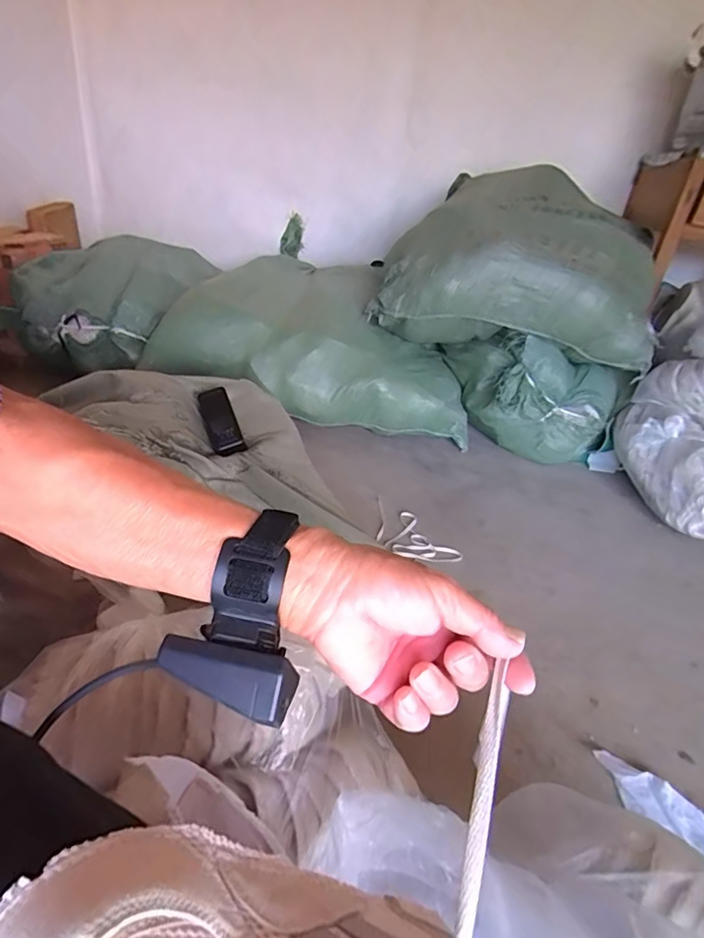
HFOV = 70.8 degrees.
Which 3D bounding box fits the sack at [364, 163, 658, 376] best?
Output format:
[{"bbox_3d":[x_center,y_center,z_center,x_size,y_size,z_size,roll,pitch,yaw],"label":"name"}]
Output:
[{"bbox_3d":[0.465,-0.527,1.375,0.733,0.448,0.461,25,36,26],"label":"sack"}]

